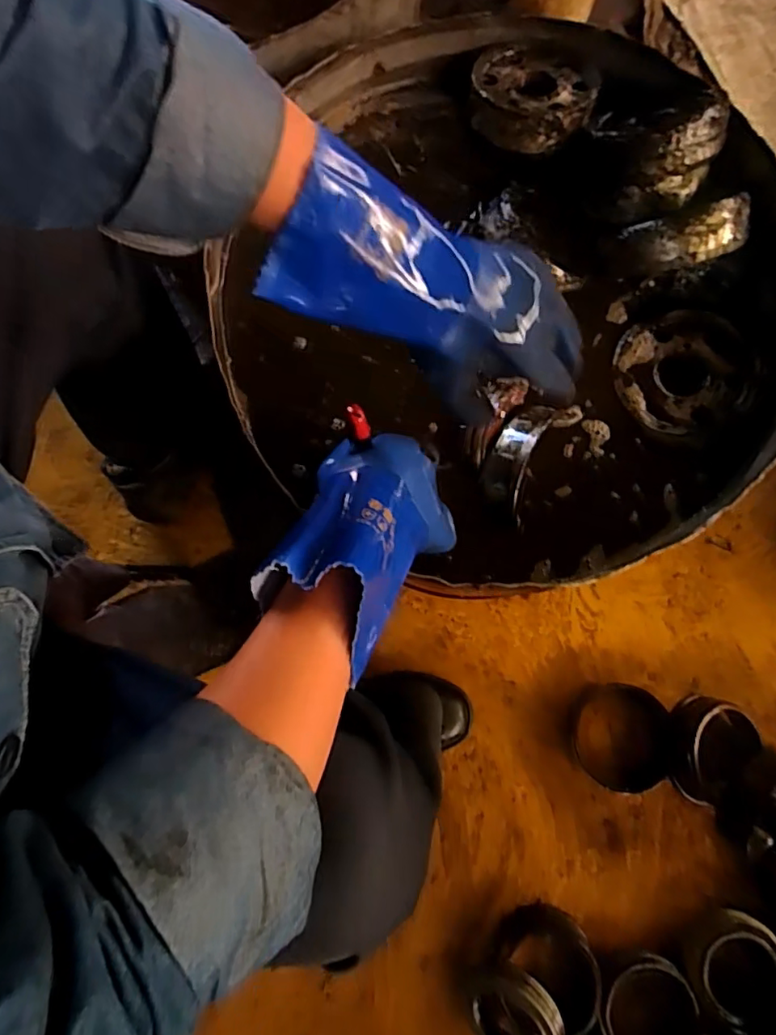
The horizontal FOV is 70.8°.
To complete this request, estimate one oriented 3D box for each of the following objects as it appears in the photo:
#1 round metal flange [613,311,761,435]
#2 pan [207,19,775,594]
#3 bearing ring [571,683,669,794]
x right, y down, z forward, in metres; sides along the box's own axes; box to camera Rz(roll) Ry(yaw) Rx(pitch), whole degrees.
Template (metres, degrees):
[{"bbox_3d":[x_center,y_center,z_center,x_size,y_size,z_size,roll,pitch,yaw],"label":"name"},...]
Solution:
[{"bbox_3d":[0.277,-0.138,0.513,0.114,0.012,0.114,-2,82,12],"label":"round metal flange"},{"bbox_3d":[0.106,-0.213,0.511,0.524,0.084,0.548,-21,78,-4],"label":"pan"},{"bbox_3d":[0.302,0.282,0.708,0.111,0.044,0.128,10,77,3],"label":"bearing ring"}]

